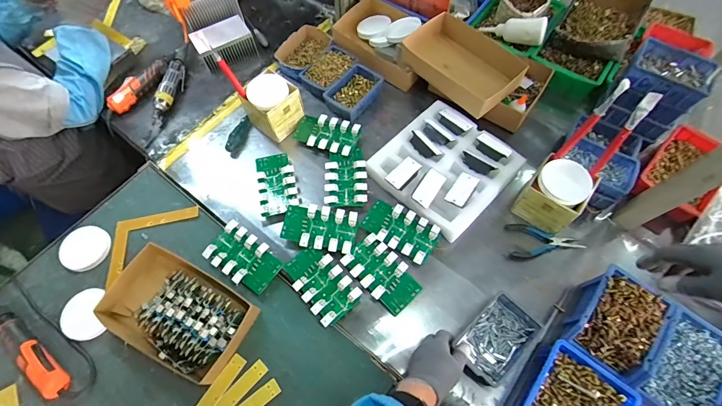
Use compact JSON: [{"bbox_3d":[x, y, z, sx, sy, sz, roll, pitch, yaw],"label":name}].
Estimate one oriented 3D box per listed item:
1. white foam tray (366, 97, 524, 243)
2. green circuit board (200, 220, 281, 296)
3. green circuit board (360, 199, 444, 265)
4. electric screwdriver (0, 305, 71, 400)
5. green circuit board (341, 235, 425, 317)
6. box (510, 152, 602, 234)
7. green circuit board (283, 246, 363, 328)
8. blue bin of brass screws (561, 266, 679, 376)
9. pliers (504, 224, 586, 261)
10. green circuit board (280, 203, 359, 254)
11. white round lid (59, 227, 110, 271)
[{"bbox_3d":[0.192,-0.091,0.808,0.265,0.052,0.264,40,72,19],"label":"white foam tray"},{"bbox_3d":[-0.244,0.116,0.756,0.156,0.030,0.095,33,70,16],"label":"green circuit board"},{"bbox_3d":[0.087,0.054,0.763,0.158,0.014,0.092,30,69,15],"label":"green circuit board"},{"bbox_3d":[-0.654,0.261,0.688,0.293,0.041,0.049,35,70,17],"label":"electric screwdriver"},{"bbox_3d":[0.042,0.137,0.721,0.092,0.015,0.155,-42,70,-16],"label":"green circuit board"},{"bbox_3d":[0.406,-0.018,0.747,0.108,0.125,0.103,36,71,17],"label":"box"},{"bbox_3d":[-0.079,0.161,0.726,0.094,0.023,0.152,-39,69,-15],"label":"green circuit board"},{"bbox_3d":[0.461,0.219,0.659,0.119,0.092,0.165,37,71,18],"label":"blue bin of brass screws"},{"bbox_3d":[0.390,0.085,0.766,0.151,0.019,0.075,1,64,2],"label":"pliers"},{"bbox_3d":[-0.089,0.050,0.769,0.157,0.013,0.092,12,65,8],"label":"green circuit board"},{"bbox_3d":[-0.599,0.098,0.779,0.096,0.012,0.095,-1,64,2],"label":"white round lid"}]

